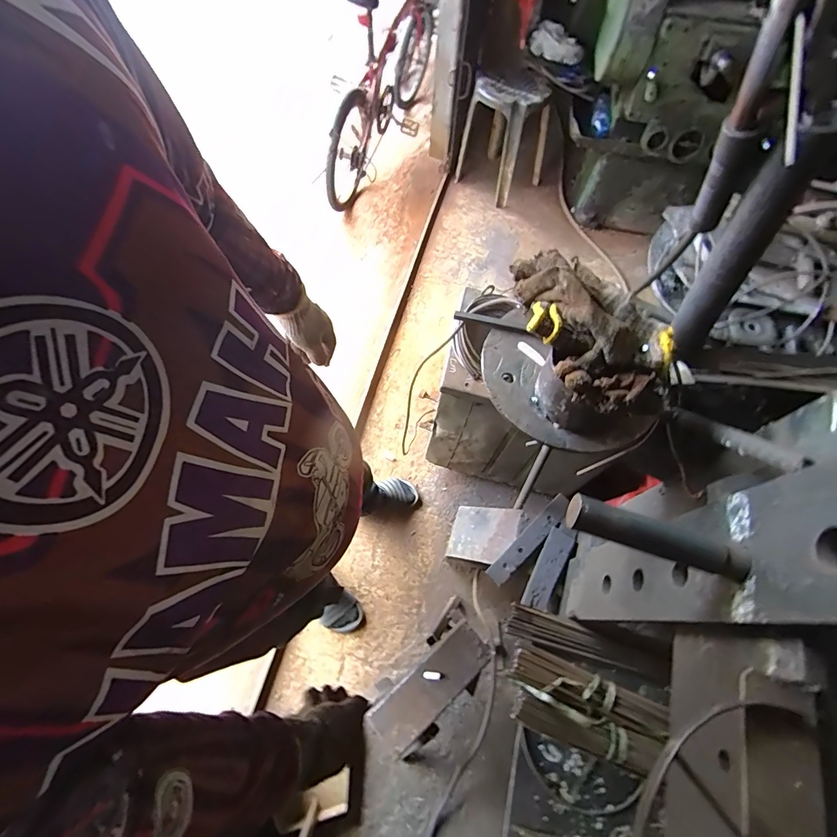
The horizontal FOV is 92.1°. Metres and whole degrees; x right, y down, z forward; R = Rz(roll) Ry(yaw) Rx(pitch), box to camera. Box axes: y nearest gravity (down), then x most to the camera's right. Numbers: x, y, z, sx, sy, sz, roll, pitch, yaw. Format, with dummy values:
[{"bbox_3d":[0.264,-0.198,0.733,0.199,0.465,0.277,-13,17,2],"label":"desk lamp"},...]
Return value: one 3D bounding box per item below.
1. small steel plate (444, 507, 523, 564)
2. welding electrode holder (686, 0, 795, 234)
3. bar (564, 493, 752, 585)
[{"bbox_3d":[0.176,0.327,1.141,0.011,0.220,0.154,40,59,-32],"label":"small steel plate"},{"bbox_3d":[0.308,-0.271,0.392,0.027,0.246,0.034,-24,63,12],"label":"welding electrode holder"},{"bbox_3d":[0.224,0.113,0.383,0.157,0.028,0.028,19,63,7],"label":"bar"}]

